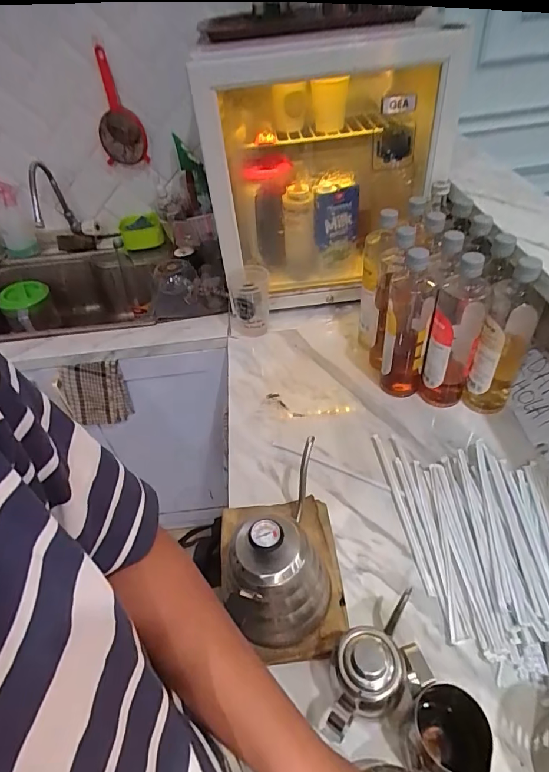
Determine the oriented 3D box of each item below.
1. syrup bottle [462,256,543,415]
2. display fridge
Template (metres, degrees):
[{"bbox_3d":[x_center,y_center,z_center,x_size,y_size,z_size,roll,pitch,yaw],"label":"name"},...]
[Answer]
[{"bbox_3d":[0.357,-0.069,0.679,0.069,0.262,0.073,19,50,25],"label":"syrup bottle"},{"bbox_3d":[0.096,-0.471,0.945,0.444,0.454,0.388,-3,45,4],"label":"display fridge"}]

